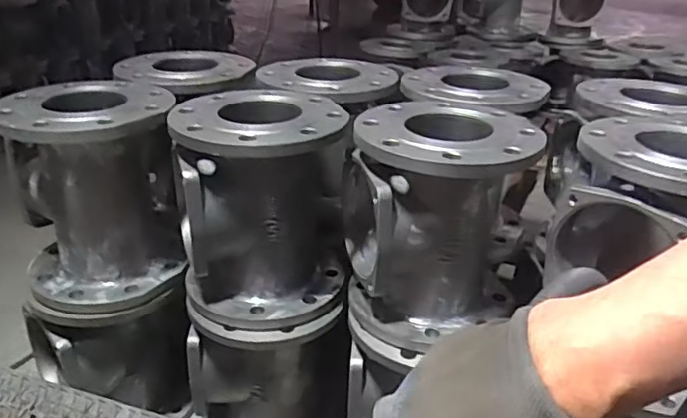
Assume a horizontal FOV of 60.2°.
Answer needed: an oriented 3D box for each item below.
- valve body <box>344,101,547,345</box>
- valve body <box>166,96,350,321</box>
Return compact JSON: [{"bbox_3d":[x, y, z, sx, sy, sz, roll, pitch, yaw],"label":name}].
[{"bbox_3d":[0.115,0.009,0.744,0.207,0.239,0.212,-1,27,-6],"label":"valve body"},{"bbox_3d":[-0.104,-0.013,0.791,0.208,0.249,0.233,0,27,-4],"label":"valve body"}]

